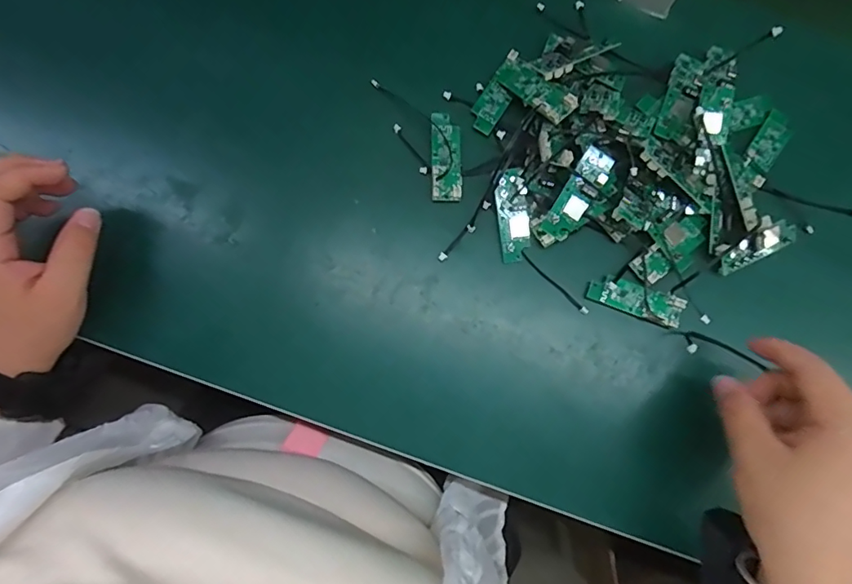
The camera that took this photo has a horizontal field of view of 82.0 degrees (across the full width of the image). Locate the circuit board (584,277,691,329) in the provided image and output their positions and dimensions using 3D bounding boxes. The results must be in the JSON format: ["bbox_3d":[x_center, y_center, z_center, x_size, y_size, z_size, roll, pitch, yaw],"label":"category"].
[{"bbox_3d":[0.158,0.005,0.368,0.069,0.008,0.023,20,80,3],"label":"circuit board"}]

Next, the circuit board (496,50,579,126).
[{"bbox_3d":[0.083,-0.158,0.377,0.028,0.013,0.075,-32,59,-6],"label":"circuit board"}]

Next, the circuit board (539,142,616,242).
[{"bbox_3d":[0.114,-0.072,0.365,0.024,0.010,0.070,32,97,5],"label":"circuit board"}]

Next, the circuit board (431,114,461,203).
[{"bbox_3d":[0.015,-0.105,0.383,0.022,0.007,0.069,-1,79,-1],"label":"circuit board"}]

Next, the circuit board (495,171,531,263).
[{"bbox_3d":[0.066,-0.058,0.374,0.025,0.004,0.068,-3,95,-2],"label":"circuit board"}]

